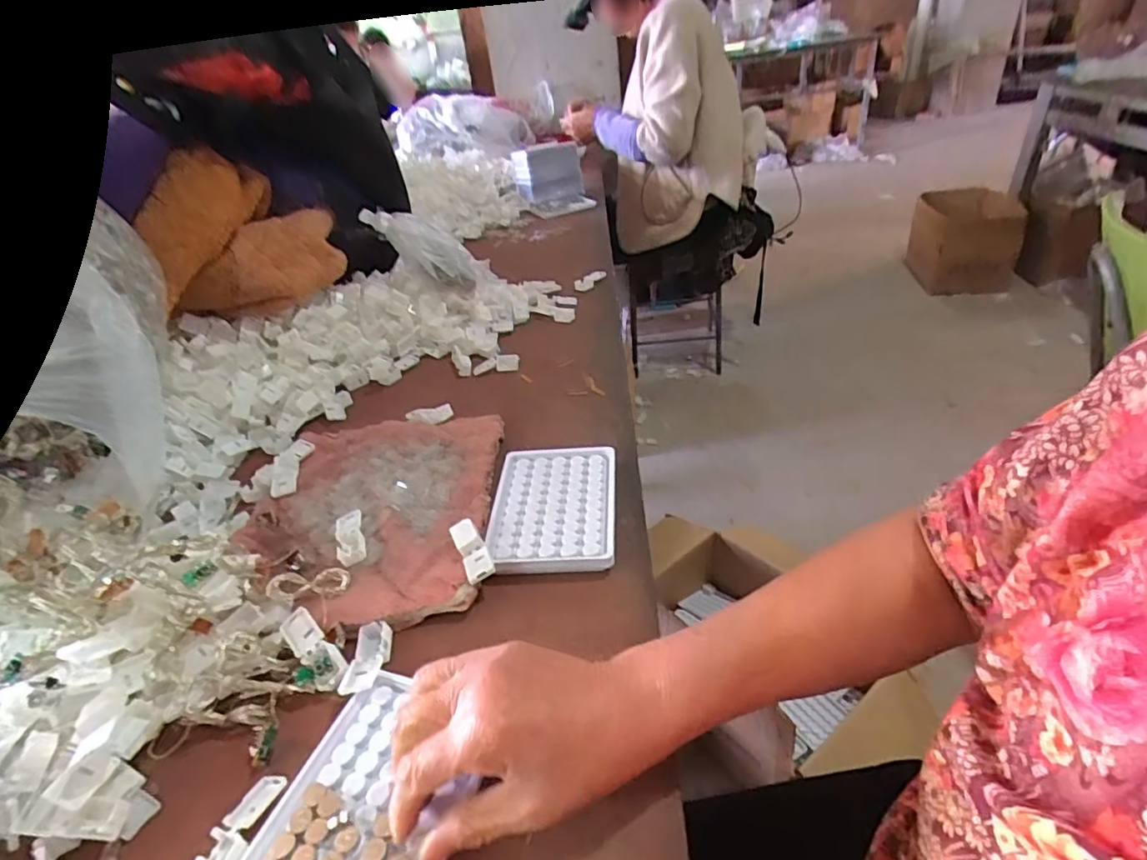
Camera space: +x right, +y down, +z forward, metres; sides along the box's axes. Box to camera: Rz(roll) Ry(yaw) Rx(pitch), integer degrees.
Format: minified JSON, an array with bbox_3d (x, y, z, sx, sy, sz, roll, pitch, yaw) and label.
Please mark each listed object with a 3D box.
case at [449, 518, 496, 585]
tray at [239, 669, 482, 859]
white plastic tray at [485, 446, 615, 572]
[{"bbox_3d":[-0.072,0.088,0.417,0.019,0.017,0.054,-20,37,-17],"label":"case"},{"bbox_3d":[-0.106,0.189,0.296,0.102,0.016,0.126,10,36,17],"label":"tray"},{"bbox_3d":[-0.016,0.059,0.463,0.095,0.015,0.130,-3,35,6],"label":"white plastic tray"}]

